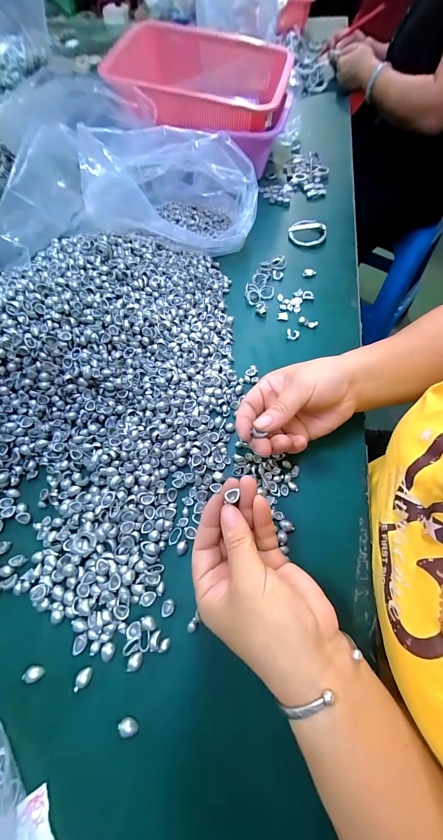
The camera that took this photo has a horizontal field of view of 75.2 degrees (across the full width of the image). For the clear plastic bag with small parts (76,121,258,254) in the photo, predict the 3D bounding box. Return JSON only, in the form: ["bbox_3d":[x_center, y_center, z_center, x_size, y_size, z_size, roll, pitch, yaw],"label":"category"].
[{"bbox_3d":[-0.074,-0.339,0.416,0.224,0.127,0.153,-12,63,-6],"label":"clear plastic bag with small parts"}]

